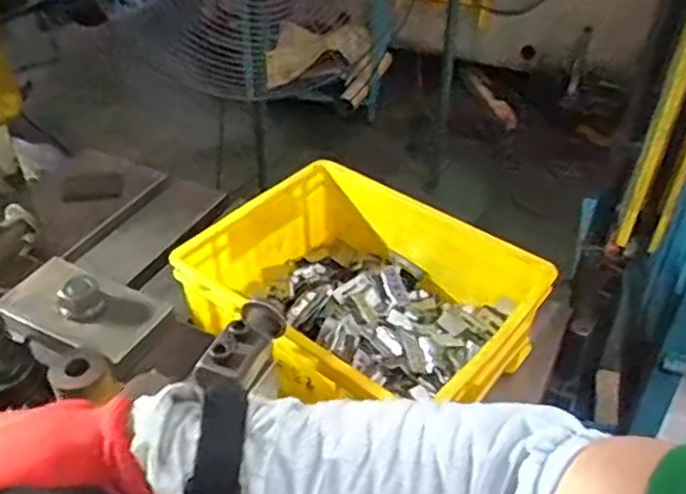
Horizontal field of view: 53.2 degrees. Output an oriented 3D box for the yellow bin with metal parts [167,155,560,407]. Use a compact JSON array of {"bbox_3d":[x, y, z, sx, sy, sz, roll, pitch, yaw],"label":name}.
[{"bbox_3d":[0.020,0.061,0.760,0.340,0.119,0.260,26,46,28],"label":"yellow bin with metal parts"}]

